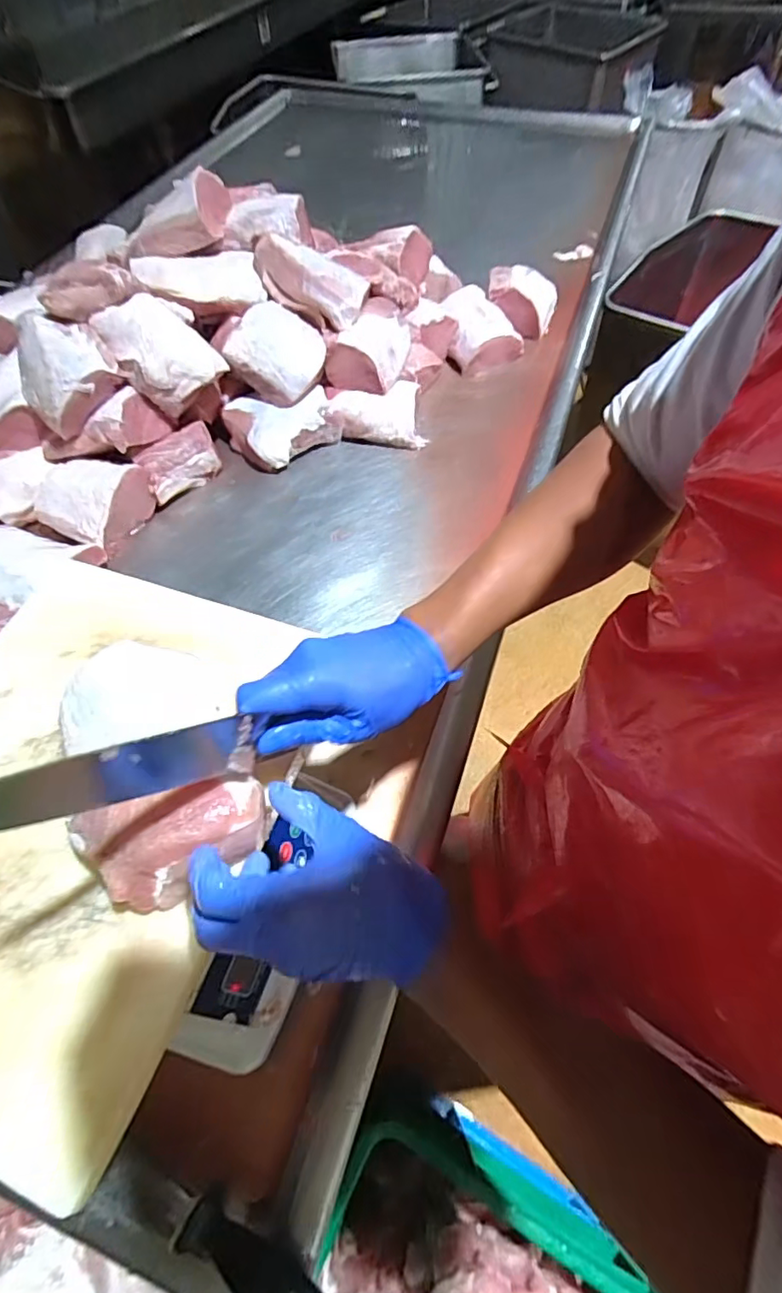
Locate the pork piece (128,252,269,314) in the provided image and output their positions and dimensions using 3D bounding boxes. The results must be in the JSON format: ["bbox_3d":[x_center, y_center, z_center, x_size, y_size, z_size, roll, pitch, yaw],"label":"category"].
[{"bbox_3d":[-0.289,-0.552,0.839,0.185,0.061,0.088,-11,59,-5],"label":"pork piece"}]

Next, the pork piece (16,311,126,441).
[{"bbox_3d":[-0.439,-0.370,0.741,0.115,0.088,0.139,-37,64,-19],"label":"pork piece"}]

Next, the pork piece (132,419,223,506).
[{"bbox_3d":[-0.305,-0.268,0.803,0.053,0.063,0.123,39,67,22],"label":"pork piece"}]

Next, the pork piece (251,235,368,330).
[{"bbox_3d":[-0.121,-0.564,0.841,0.184,0.063,0.110,29,64,18],"label":"pork piece"}]

